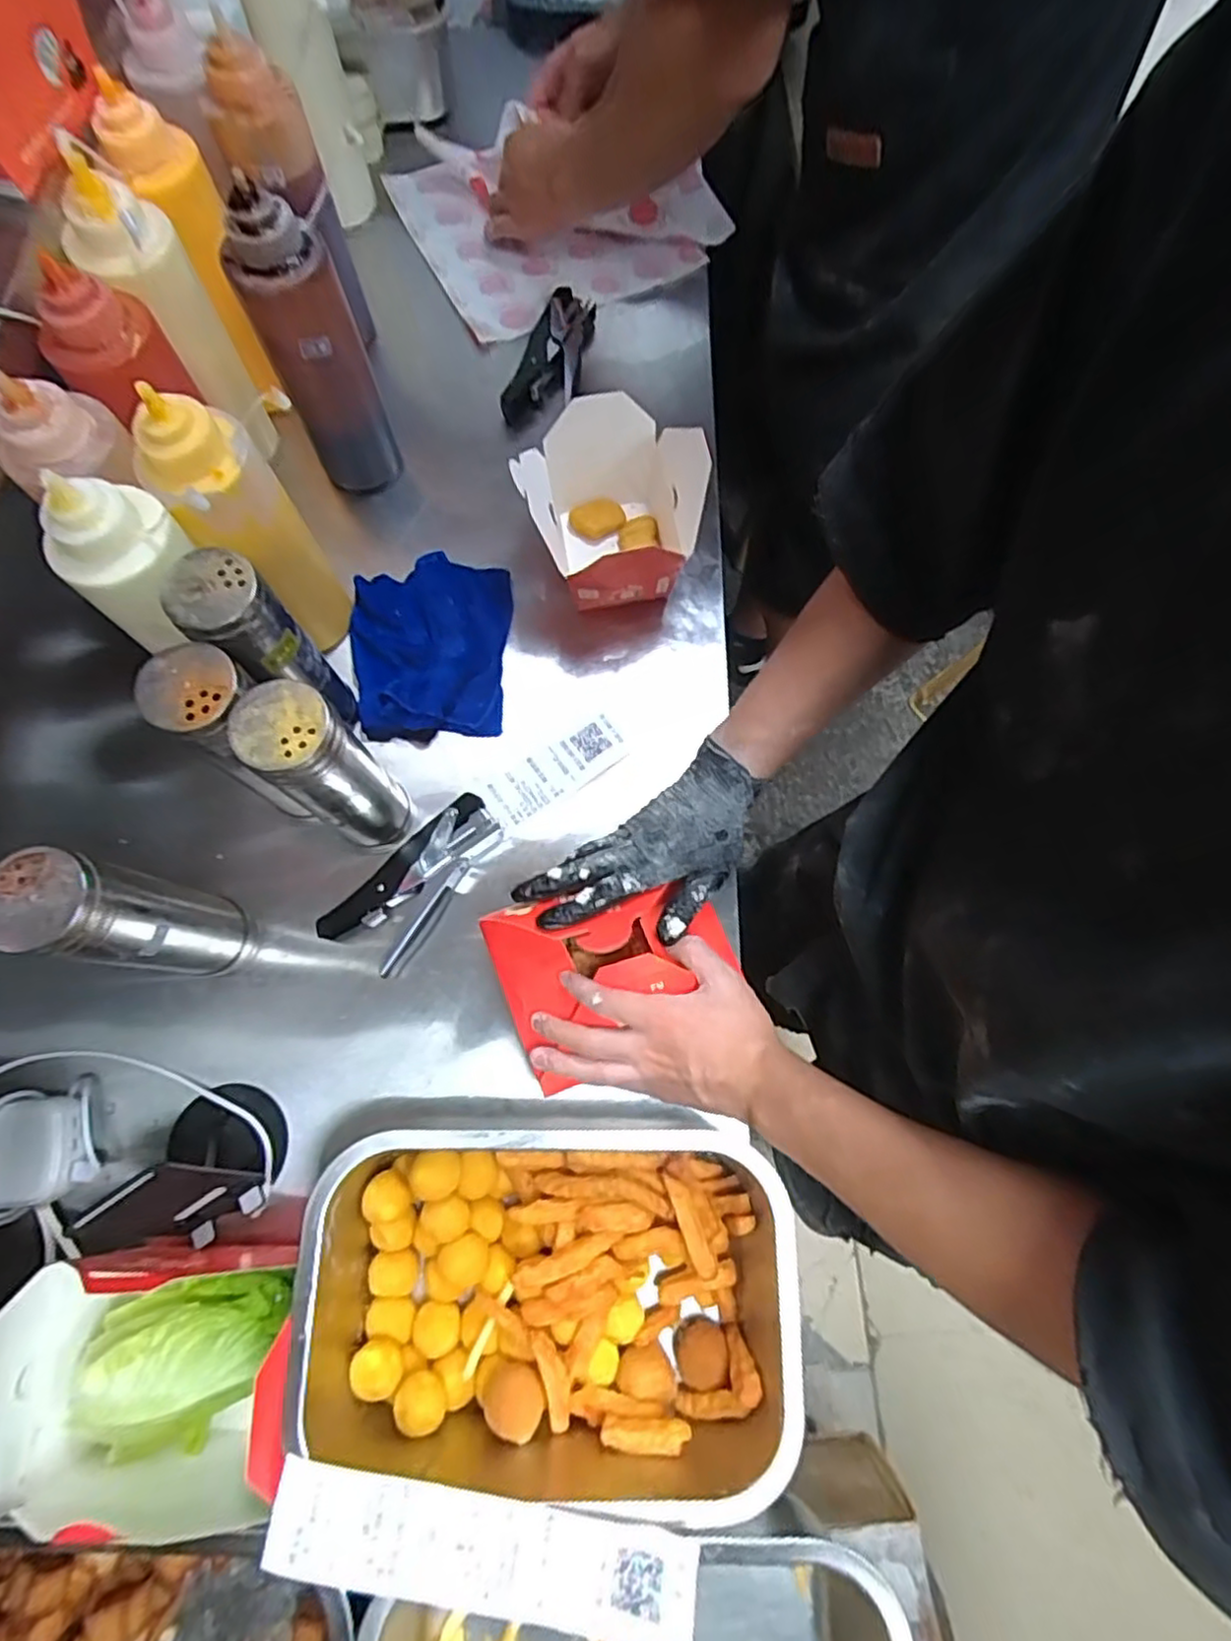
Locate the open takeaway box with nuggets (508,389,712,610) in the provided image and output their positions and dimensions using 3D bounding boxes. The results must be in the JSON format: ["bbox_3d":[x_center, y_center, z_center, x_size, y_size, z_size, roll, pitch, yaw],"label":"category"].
[{"bbox_3d":[-0.013,-0.275,0.647,0.139,0.113,0.153,-18,75,-7],"label":"open takeaway box with nuggets"}]

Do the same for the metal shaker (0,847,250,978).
[{"bbox_3d":[-0.336,0.070,0.496,0.058,0.197,0.062,0,74,-1],"label":"metal shaker"}]

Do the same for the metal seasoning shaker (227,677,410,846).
[{"bbox_3d":[-0.208,-0.033,0.520,0.057,0.183,0.059,0,74,-1],"label":"metal seasoning shaker"}]

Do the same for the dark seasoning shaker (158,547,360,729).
[{"bbox_3d":[-0.271,-0.125,0.546,0.071,0.185,0.061,27,75,6],"label":"dark seasoning shaker"}]

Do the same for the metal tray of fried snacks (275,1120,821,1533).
[{"bbox_3d":[-0.042,0.315,0.478,0.308,0.088,0.201,1,74,-1],"label":"metal tray of fried snacks"}]

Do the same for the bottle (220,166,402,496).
[{"bbox_3d":[-0.254,-0.402,0.616,0.082,0.239,0.063,-22,75,-8],"label":"bottle"}]

